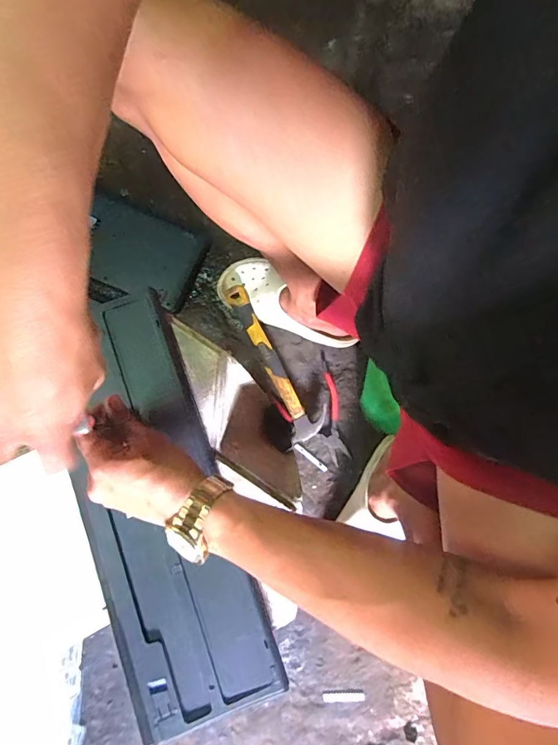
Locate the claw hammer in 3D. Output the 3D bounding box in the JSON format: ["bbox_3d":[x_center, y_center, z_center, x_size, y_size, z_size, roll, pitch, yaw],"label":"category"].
[{"bbox_3d":[-0.001,-0.021,0.704,0.076,0.066,0.279,-25,81,-5],"label":"claw hammer"}]

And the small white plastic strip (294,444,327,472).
[{"bbox_3d":[0.054,0.144,0.711,0.066,0.009,0.009,39,81,6],"label":"small white plastic strip"}]

